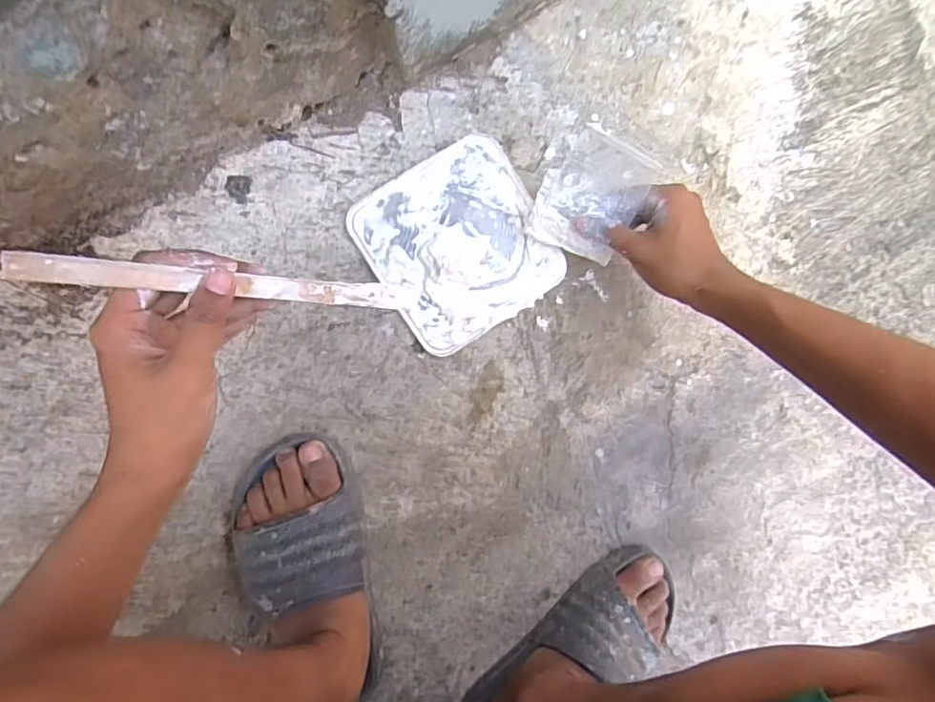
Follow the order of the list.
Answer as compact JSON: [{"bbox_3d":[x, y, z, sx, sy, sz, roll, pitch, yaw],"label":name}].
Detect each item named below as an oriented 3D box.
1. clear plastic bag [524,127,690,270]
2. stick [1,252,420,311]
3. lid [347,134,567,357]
[{"bbox_3d":[0.104,-0.128,0.478,0.080,0.018,0.110,31,135,-2],"label":"clear plastic bag"},{"bbox_3d":[-0.126,-0.039,0.345,0.244,0.006,0.016,0,95,-44],"label":"stick"},{"bbox_3d":[-0.006,-0.098,0.519,0.157,0.024,0.163,-32,95,-1],"label":"lid"}]

